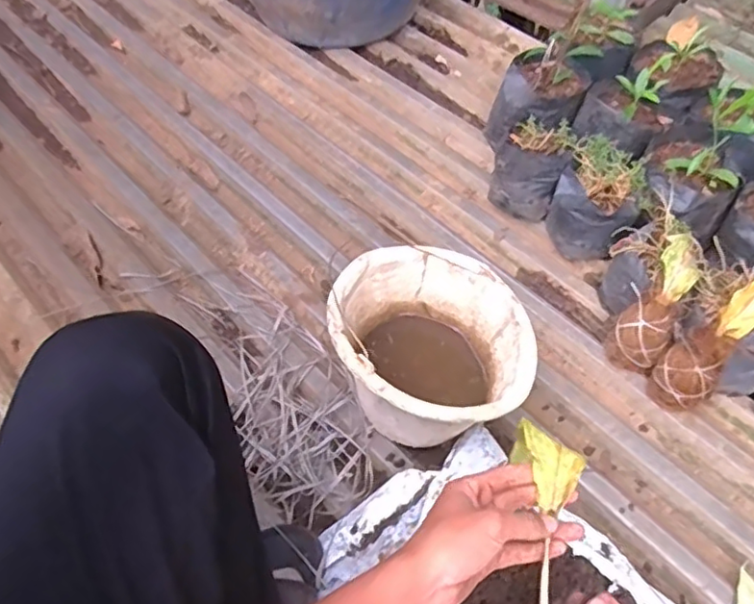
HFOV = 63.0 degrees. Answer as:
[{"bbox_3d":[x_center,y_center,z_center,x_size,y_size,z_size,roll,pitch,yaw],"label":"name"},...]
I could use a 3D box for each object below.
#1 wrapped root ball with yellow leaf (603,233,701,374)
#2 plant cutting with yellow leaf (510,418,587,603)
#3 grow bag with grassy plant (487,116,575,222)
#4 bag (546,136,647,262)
[{"bbox_3d":[0.381,0.004,0.843,0.071,0.196,0.064,28,19,19],"label":"wrapped root ball with yellow leaf"},{"bbox_3d":[0.135,0.168,0.484,0.055,0.013,0.155,6,58,5],"label":"plant cutting with yellow leaf"},{"bbox_3d":[0.252,-0.214,1.025,0.114,0.142,0.095,16,56,11],"label":"grow bag with grassy plant"},{"bbox_3d":[0.343,-0.156,0.971,0.123,0.132,0.131,20,57,14],"label":"bag"}]

